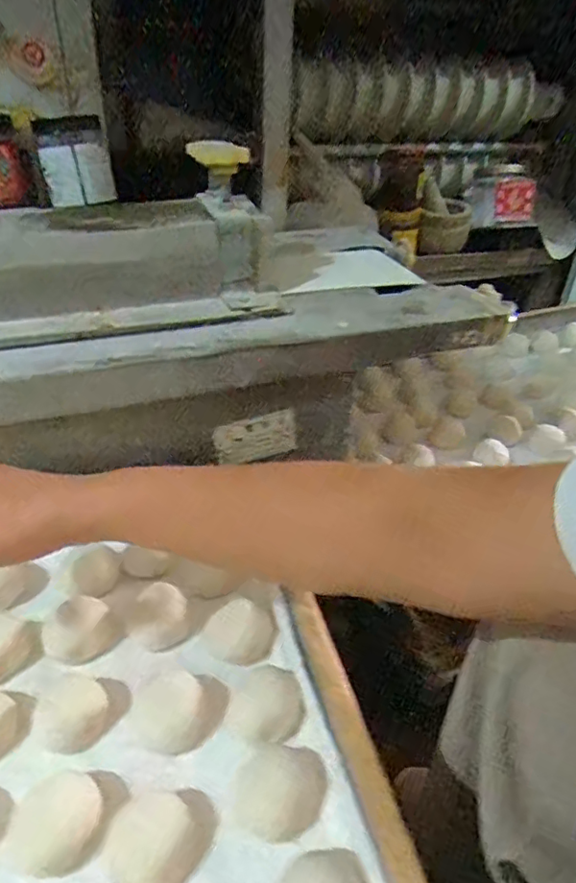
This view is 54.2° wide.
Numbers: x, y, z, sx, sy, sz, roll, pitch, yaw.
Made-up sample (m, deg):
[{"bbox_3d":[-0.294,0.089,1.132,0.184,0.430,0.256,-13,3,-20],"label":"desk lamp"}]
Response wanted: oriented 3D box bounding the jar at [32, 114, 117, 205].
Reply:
[{"bbox_3d":[-0.285,-0.379,0.756,0.085,0.093,0.091,-10,36,-15],"label":"jar"}]

